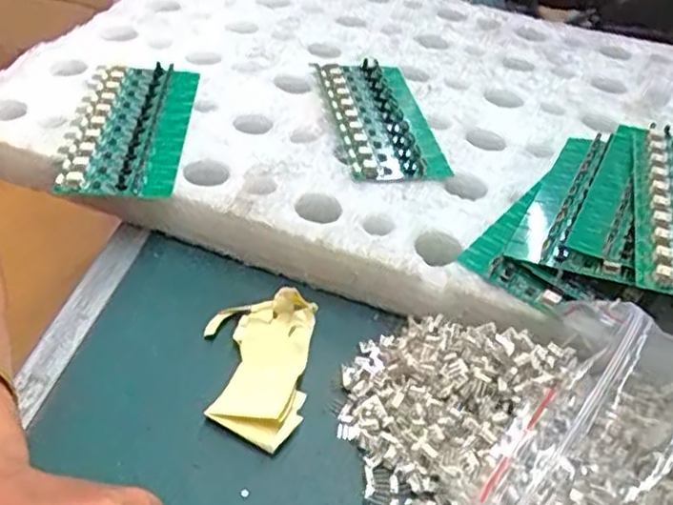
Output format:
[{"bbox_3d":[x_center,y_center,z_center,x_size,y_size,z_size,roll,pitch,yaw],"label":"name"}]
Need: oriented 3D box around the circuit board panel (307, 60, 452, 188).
[{"bbox_3d":[0.028,-0.090,0.466,0.062,0.009,0.141,-3,42,-12],"label":"circuit board panel"}]

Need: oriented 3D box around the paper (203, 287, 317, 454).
[{"bbox_3d":[-0.037,0.053,0.333,0.049,0.024,0.078,3,41,-5],"label":"paper"}]

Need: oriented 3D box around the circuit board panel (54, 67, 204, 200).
[{"bbox_3d":[-0.124,-0.079,0.429,0.066,0.007,0.131,1,41,-7],"label":"circuit board panel"}]

